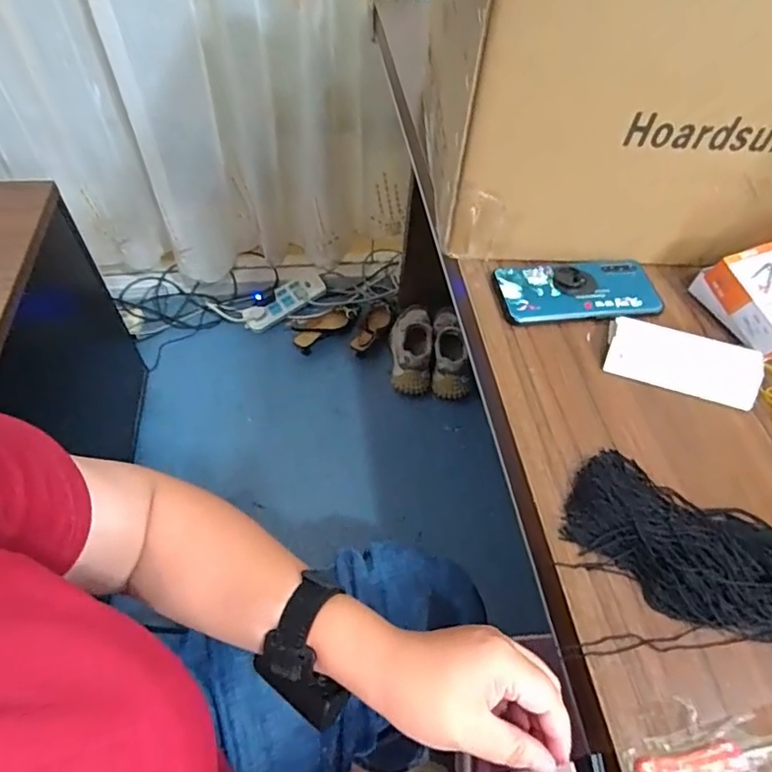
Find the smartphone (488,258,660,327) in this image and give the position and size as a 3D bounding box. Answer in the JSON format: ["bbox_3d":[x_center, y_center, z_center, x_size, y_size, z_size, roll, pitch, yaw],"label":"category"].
[{"bbox_3d":[0.192,-0.094,0.536,0.160,0.016,0.073,-7,55,-8],"label":"smartphone"}]

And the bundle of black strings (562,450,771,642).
[{"bbox_3d":[0.271,0.127,0.375,0.278,0.027,0.110,19,55,10],"label":"bundle of black strings"}]

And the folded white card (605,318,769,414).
[{"bbox_3d":[0.267,-0.022,0.484,0.130,0.024,0.055,17,55,9],"label":"folded white card"}]

